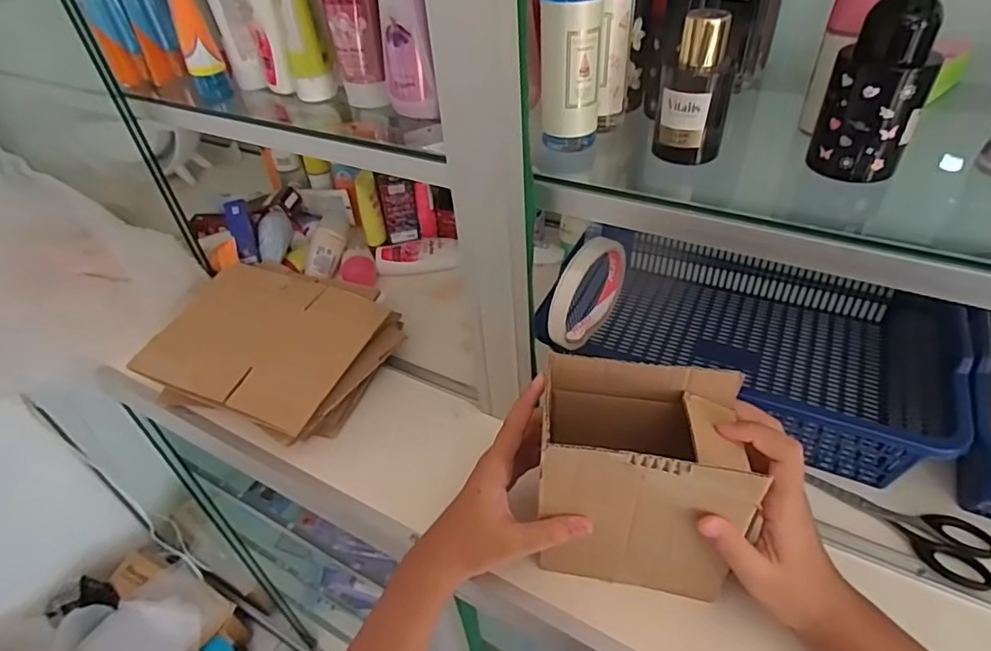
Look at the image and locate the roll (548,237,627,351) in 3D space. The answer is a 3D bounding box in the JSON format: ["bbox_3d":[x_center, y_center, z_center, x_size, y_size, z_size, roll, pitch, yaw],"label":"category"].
[{"bbox_3d":[0.070,-0.025,0.427,0.014,0.086,0.094,27,52,30],"label":"roll"}]

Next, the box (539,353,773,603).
[{"bbox_3d":[0.099,0.105,0.393,0.129,0.140,0.093,5,44,11],"label":"box"}]

